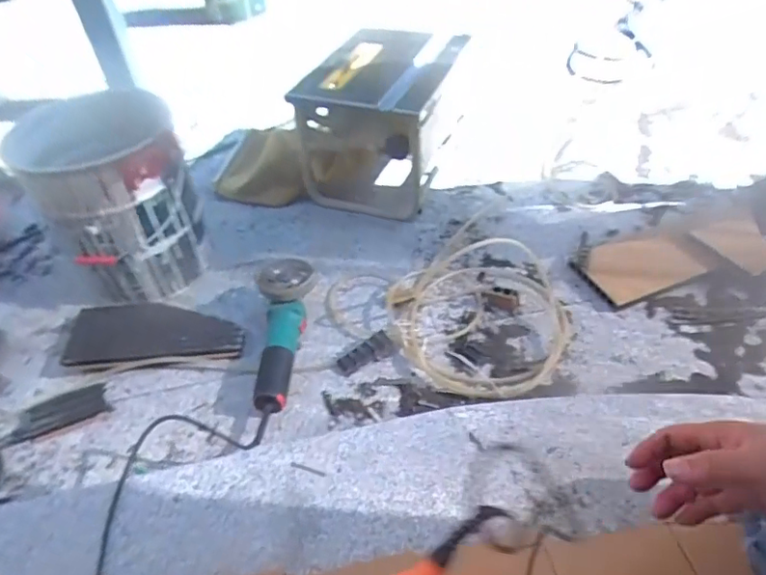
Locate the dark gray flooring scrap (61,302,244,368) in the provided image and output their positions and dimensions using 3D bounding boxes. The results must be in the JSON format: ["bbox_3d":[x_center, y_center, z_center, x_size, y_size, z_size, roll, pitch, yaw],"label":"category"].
[{"bbox_3d":[-0.433,0.086,1.026,0.352,0.031,0.135,-2,45,3],"label":"dark gray flooring scrap"}]

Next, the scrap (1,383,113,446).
[{"bbox_3d":[-0.540,0.211,0.911,0.157,0.016,0.059,-18,63,-8],"label":"scrap"}]

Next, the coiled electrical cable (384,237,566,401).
[{"bbox_3d":[0.172,0.032,1.025,0.310,0.029,0.394,-7,45,-1],"label":"coiled electrical cable"}]

